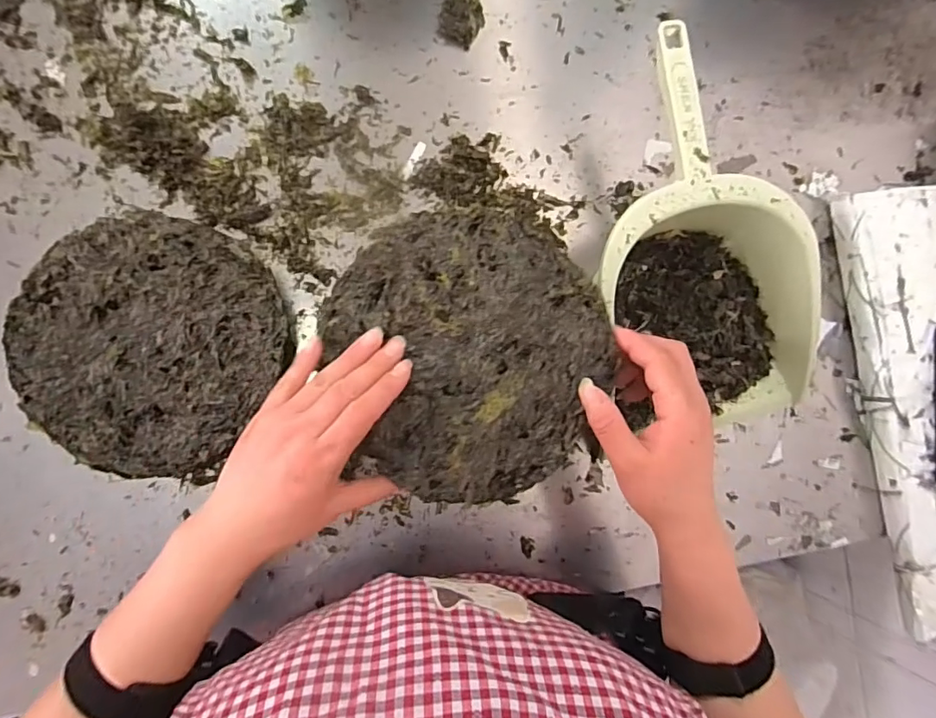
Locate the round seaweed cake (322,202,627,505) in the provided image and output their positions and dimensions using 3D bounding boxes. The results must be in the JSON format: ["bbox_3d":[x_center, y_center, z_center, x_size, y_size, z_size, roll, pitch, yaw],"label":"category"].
[{"bbox_3d":[0.004,-0.005,0.352,0.182,0.027,0.193,1,86,-9],"label":"round seaweed cake"}]

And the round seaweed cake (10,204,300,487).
[{"bbox_3d":[-0.248,-0.013,0.413,0.185,0.030,0.191,33,82,-6],"label":"round seaweed cake"}]

